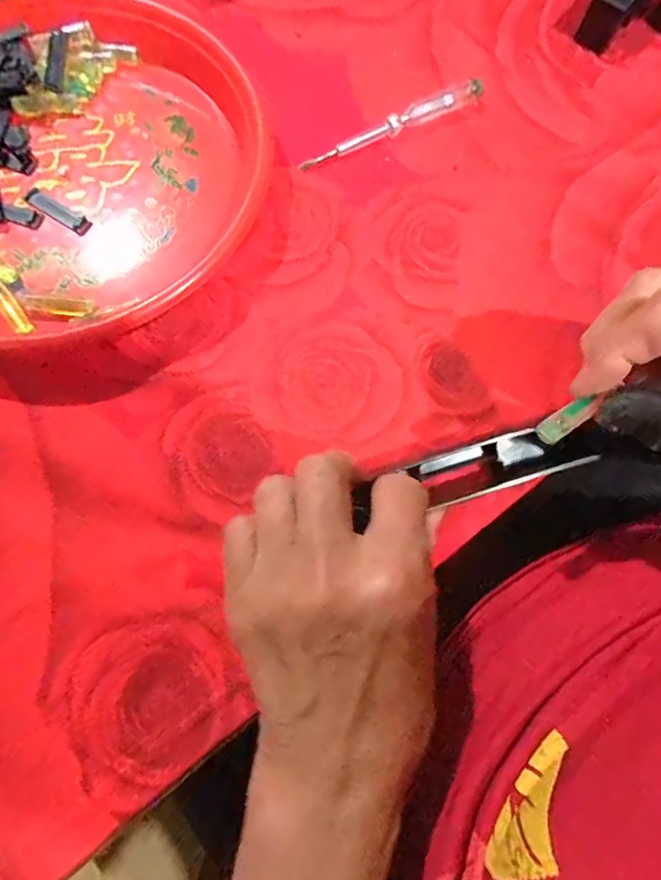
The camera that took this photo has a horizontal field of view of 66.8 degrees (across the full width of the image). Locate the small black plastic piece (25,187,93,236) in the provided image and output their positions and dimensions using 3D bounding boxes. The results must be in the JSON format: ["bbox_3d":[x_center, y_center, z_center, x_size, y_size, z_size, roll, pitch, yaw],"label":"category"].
[{"bbox_3d":[-0.164,-0.138,0.300,0.045,0.004,0.011,32,75,8],"label":"small black plastic piece"}]

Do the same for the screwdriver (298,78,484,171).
[{"bbox_3d":[0.039,-0.208,0.326,0.131,0.011,0.017,-25,76,-9],"label":"screwdriver"}]

